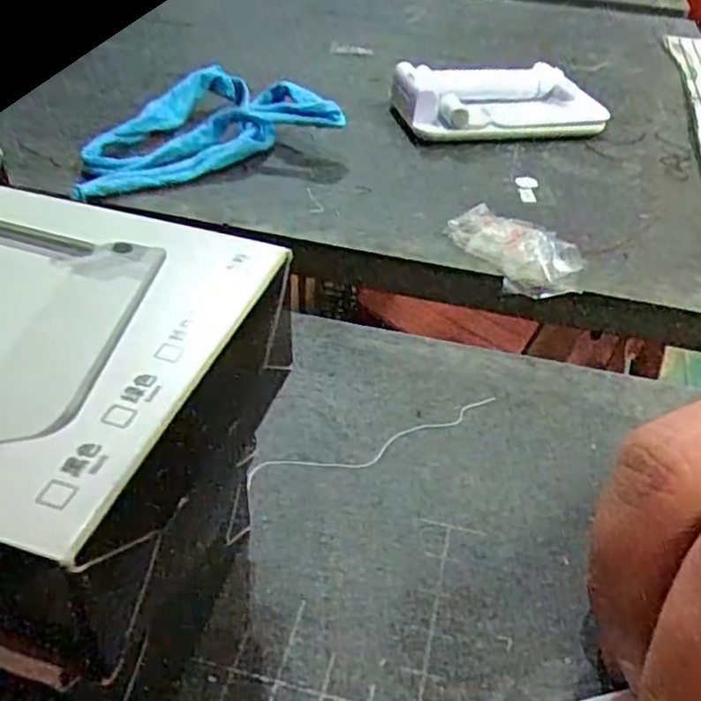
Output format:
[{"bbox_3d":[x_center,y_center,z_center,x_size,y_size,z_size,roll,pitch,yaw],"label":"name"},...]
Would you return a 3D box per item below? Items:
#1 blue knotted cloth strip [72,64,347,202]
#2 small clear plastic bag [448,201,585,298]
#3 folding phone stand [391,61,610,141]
[{"bbox_3d":[-0.080,-0.112,0.341,0.122,0.028,0.085,-19,44,-24],"label":"blue knotted cloth strip"},{"bbox_3d":[0.068,-0.042,0.282,0.039,0.006,0.059,-21,45,-26],"label":"small clear plastic bag"},{"bbox_3d":[0.080,-0.132,0.374,0.108,0.030,0.042,-2,39,-6],"label":"folding phone stand"}]

